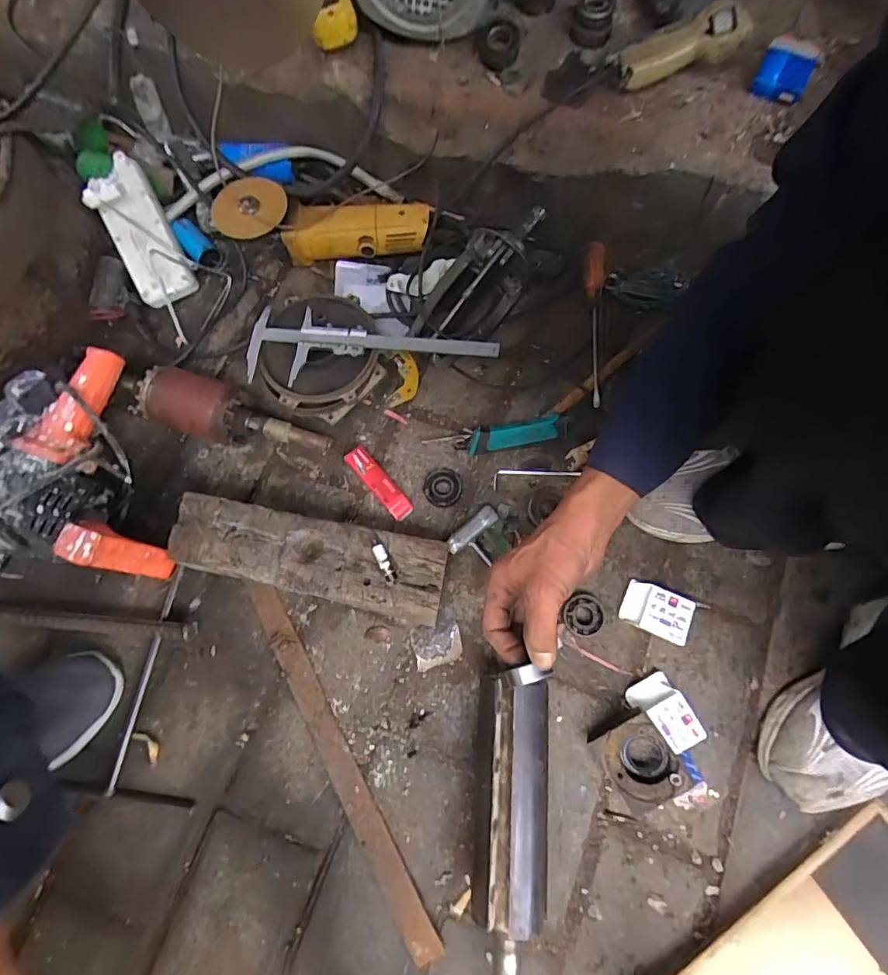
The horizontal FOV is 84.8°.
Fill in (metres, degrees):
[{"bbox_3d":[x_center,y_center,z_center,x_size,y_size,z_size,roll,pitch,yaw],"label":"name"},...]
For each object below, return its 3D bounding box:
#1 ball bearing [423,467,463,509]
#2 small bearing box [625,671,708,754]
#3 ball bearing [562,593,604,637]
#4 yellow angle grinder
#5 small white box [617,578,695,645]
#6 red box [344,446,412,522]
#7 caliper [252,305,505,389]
[{"bbox_3d":[-0.001,0.000,0.594,0.045,0.016,0.048,0,75,1],"label":"ball bearing"},{"bbox_3d":[0.238,0.239,0.518,0.047,0.021,0.073,-34,77,-8],"label":"small bearing box"},{"bbox_3d":[0.159,0.144,0.547,0.043,0.015,0.046,0,75,1],"label":"ball bearing"},{"bbox_3d":[-0.161,-0.365,0.663,0.279,0.075,0.075,-3,75,0],"label":"yellow angle grinder"},{"bbox_3d":[0.239,0.139,0.547,0.070,0.021,0.050,22,76,7],"label":"small white box"},{"bbox_3d":[-0.079,-0.005,0.594,0.028,0.027,0.106,-40,78,-9],"label":"red box"},{"bbox_3d":[-0.098,-0.153,0.584,0.305,0.015,0.098,14,78,10],"label":"caliper"}]

